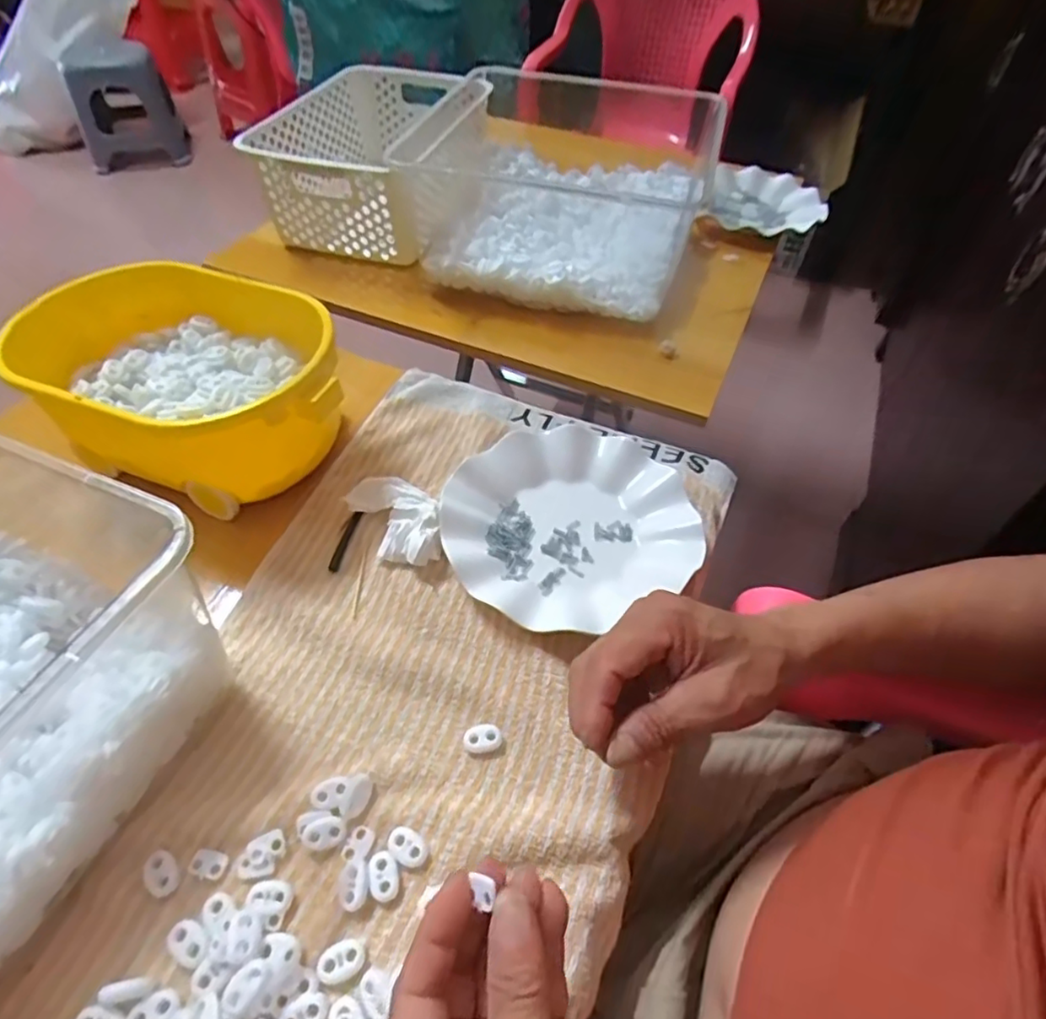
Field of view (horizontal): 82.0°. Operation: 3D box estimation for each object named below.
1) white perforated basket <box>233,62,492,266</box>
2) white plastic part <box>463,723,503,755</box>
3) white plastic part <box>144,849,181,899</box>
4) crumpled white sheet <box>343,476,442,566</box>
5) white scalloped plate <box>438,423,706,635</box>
[{"bbox_3d":[-0.171,-0.422,0.742,0.215,0.124,0.291,10,51,7],"label":"white perforated basket"},{"bbox_3d":[-0.024,0.135,0.355,0.022,0.006,0.016,-5,51,-6],"label":"white plastic part"},{"bbox_3d":[-0.186,0.187,0.309,0.013,0.004,0.023,-35,59,-26],"label":"white plastic part"},{"bbox_3d":[-0.089,0.009,0.444,0.053,0.023,0.080,-25,55,-20],"label":"crumpled white sheet"},{"bbox_3d":[0.029,0.001,0.455,0.179,0.024,0.176,1,50,-1],"label":"white scalloped plate"}]

